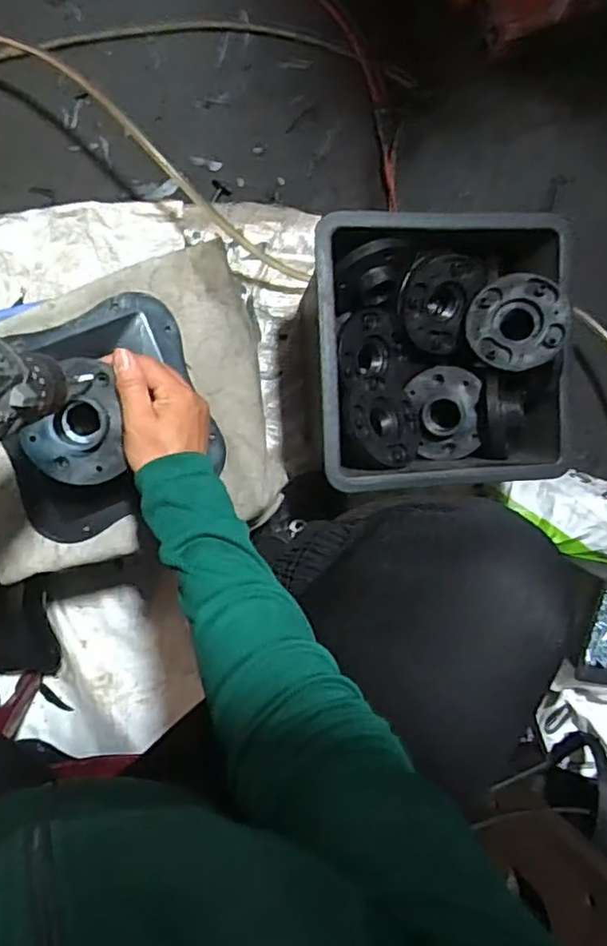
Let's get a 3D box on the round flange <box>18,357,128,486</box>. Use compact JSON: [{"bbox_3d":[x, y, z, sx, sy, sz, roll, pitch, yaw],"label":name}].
[{"bbox_3d":[-0.178,-0.038,0.482,0.072,0.016,0.094,-6,96,-7],"label":"round flange"}]

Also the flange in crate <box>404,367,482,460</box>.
[{"bbox_3d":[0.148,-0.061,0.647,0.069,0.031,0.094,-15,97,-6],"label":"flange in crate"}]

